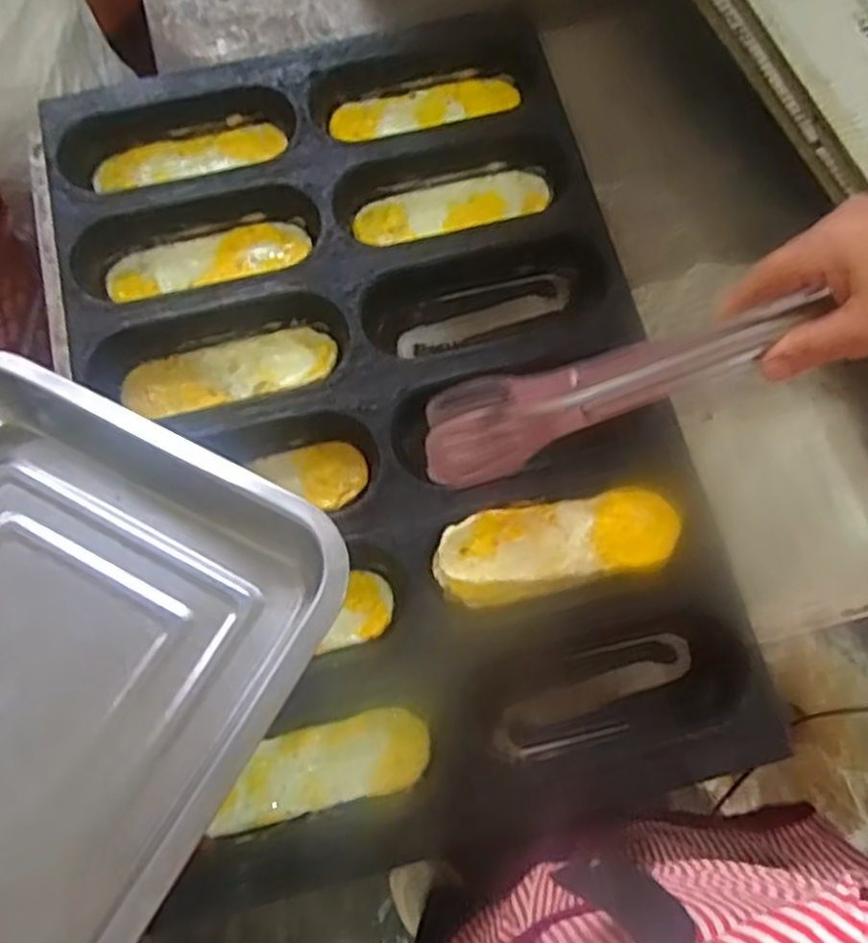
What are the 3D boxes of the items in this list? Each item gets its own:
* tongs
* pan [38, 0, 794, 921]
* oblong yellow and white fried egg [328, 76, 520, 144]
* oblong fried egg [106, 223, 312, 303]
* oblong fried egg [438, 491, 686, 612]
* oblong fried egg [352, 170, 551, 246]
[{"bbox_3d":[0.100,-0.053,0.429,0.226,0.036,0.056,-20,75,12],"label":"tongs"},{"bbox_3d":[-0.049,-0.050,0.544,0.413,0.050,0.600,-14,75,-5],"label":"pan"},{"bbox_3d":[-0.008,-0.299,0.626,0.154,0.017,0.040,-16,75,-5],"label":"oblong yellow and white fried egg"},{"bbox_3d":[-0.175,-0.166,0.587,0.154,0.013,0.044,-12,75,-4],"label":"oblong fried egg"},{"bbox_3d":[0.082,0.051,0.507,0.158,0.026,0.058,-10,75,-4],"label":"oblong fried egg"},{"bbox_3d":[0.014,-0.209,0.598,0.154,0.013,0.047,-13,75,-4],"label":"oblong fried egg"}]

